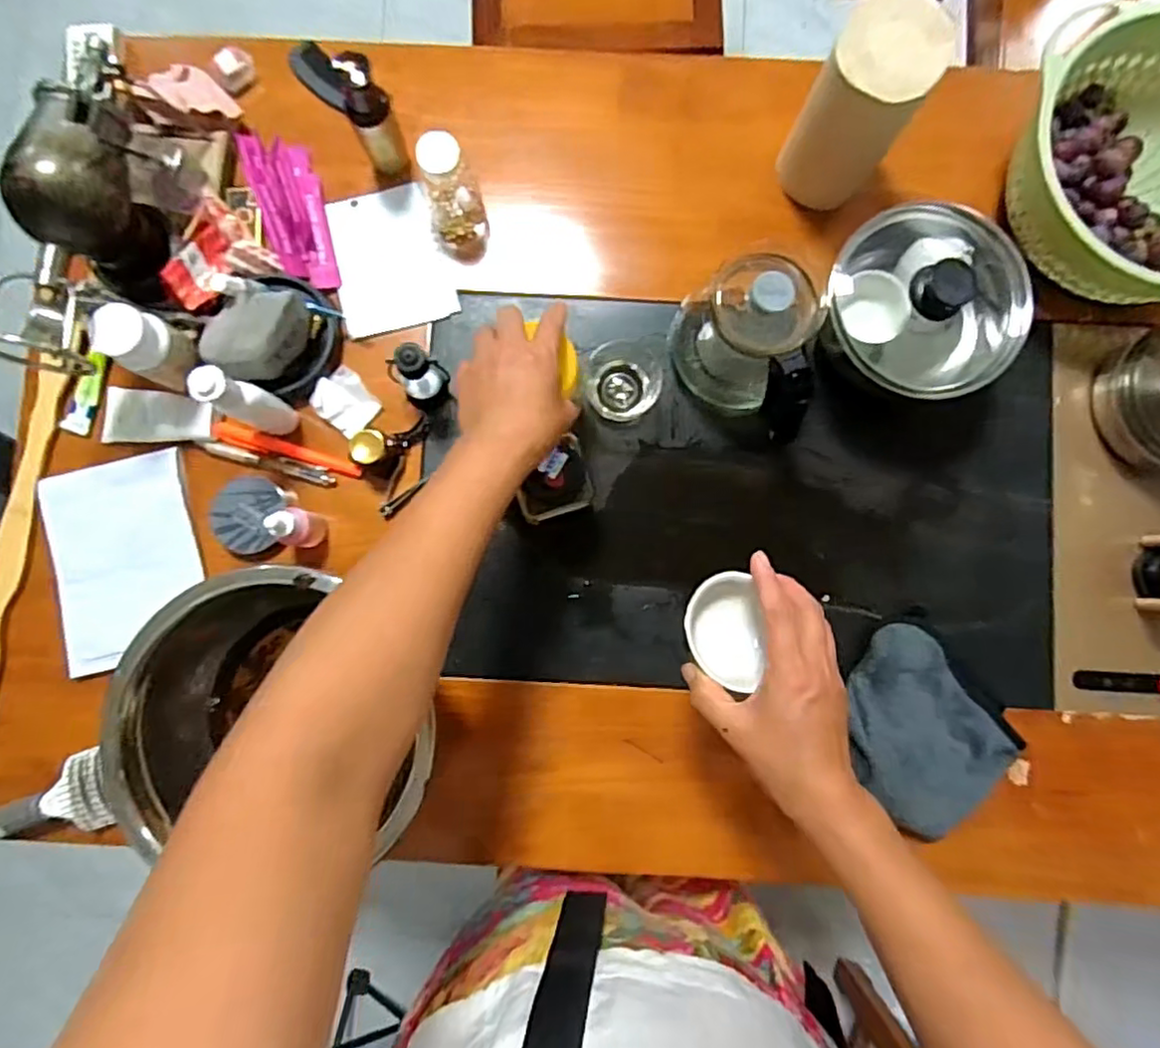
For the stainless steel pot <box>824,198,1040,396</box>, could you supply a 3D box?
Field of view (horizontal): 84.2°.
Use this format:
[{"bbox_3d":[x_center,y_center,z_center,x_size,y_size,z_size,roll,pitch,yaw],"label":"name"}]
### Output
[{"bbox_3d":[0.290,-0.184,0.564,0.154,0.128,0.159,0,85,1],"label":"stainless steel pot"}]

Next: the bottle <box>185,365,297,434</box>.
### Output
[{"bbox_3d":[-0.287,-0.105,0.557,0.029,0.123,0.032,27,86,3],"label":"bottle"}]

